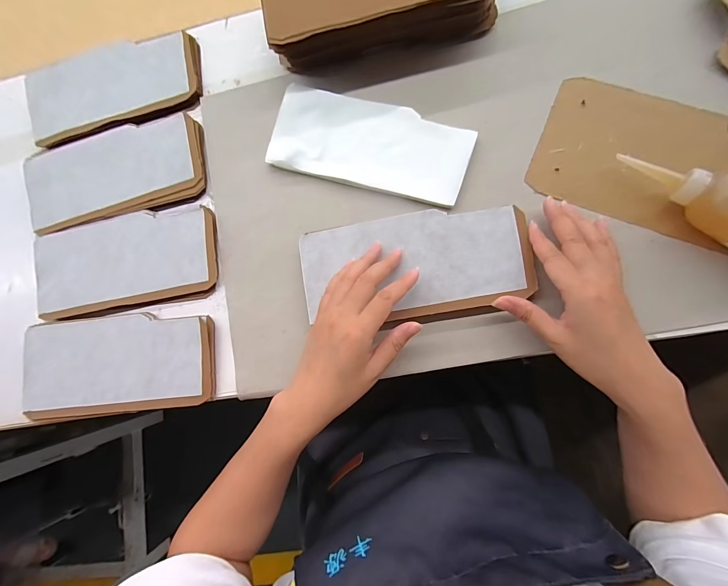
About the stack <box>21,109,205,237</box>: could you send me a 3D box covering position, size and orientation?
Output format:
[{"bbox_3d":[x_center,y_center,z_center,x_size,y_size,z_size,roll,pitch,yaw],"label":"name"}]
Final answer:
[{"bbox_3d":[-0.302,-0.144,0.400,0.228,0.010,0.107,-13,83,6],"label":"stack"}]

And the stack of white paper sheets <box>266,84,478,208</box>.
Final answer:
[{"bbox_3d":[0.005,-0.161,0.363,0.212,0.017,0.090,16,87,9],"label":"stack of white paper sheets"}]

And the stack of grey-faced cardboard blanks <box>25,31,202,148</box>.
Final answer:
[{"bbox_3d":[-0.316,-0.262,0.419,0.230,0.010,0.110,-12,83,6],"label":"stack of grey-faced cardboard blanks"}]

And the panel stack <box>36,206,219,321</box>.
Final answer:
[{"bbox_3d":[-0.276,-0.037,0.387,0.220,0.010,0.107,-9,83,7],"label":"panel stack"}]

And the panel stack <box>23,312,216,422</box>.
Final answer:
[{"bbox_3d":[-0.272,0.079,0.370,0.218,0.021,0.106,-6,84,7],"label":"panel stack"}]

